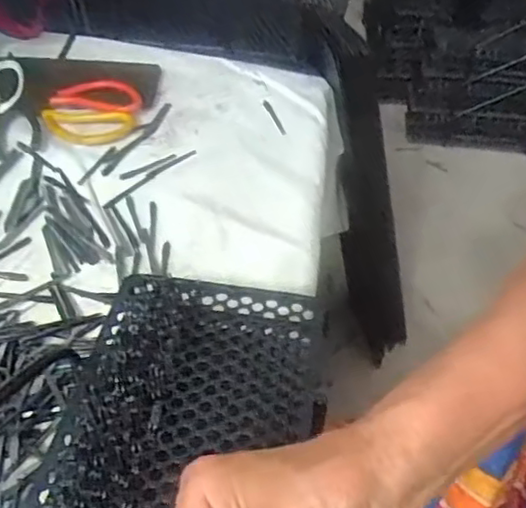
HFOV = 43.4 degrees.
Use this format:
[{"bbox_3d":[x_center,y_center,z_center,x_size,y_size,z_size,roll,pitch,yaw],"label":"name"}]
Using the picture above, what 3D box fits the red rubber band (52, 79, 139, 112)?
[{"bbox_3d":[-0.190,-0.186,0.764,0.097,0.008,0.049,9,60,-1],"label":"red rubber band"}]

